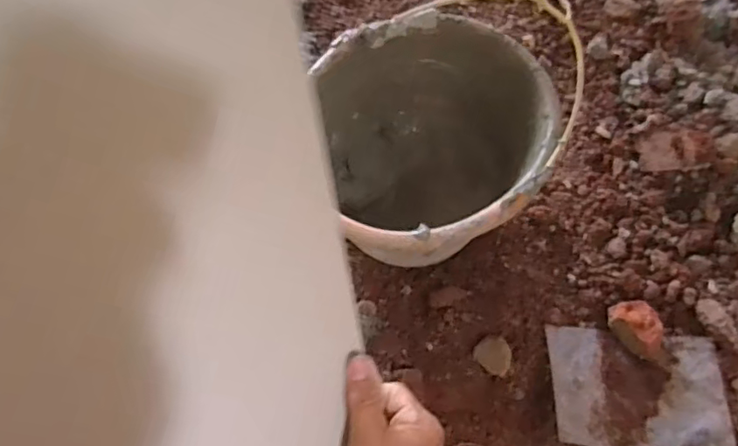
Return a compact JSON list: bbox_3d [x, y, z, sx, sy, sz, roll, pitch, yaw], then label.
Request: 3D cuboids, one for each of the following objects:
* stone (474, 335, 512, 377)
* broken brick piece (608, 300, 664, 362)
[{"bbox_3d":[0.142,0.148,0.640,0.042,0.022,0.034,42,69,18],"label":"stone"},{"bbox_3d":[0.308,0.122,0.654,0.044,0.033,0.067,-7,63,-5],"label":"broken brick piece"}]

